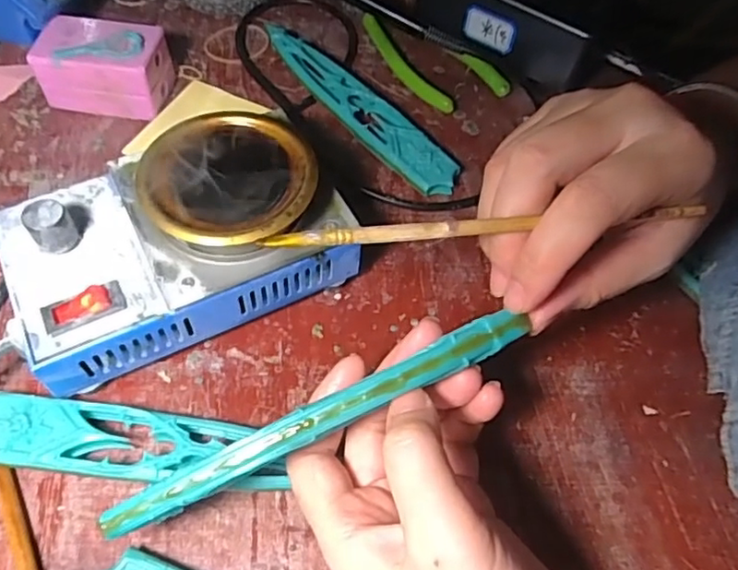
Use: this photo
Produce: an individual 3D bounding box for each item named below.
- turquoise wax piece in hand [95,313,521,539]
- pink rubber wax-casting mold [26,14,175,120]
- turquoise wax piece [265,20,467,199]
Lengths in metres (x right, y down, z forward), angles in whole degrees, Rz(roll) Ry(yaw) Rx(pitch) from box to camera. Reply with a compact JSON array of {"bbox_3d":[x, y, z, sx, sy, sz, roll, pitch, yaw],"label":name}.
[{"bbox_3d":[-0.018,0.048,0.213,0.163,0.009,0.013,-25,62,-5],"label":"turquoise wax piece in hand"},{"bbox_3d":[-0.160,-0.133,0.360,0.068,0.042,0.043,8,57,1],"label":"pink rubber wax-casting mold"},{"bbox_3d":[-0.007,-0.115,0.374,0.033,0.019,0.164,-33,66,-22],"label":"turquoise wax piece"}]

